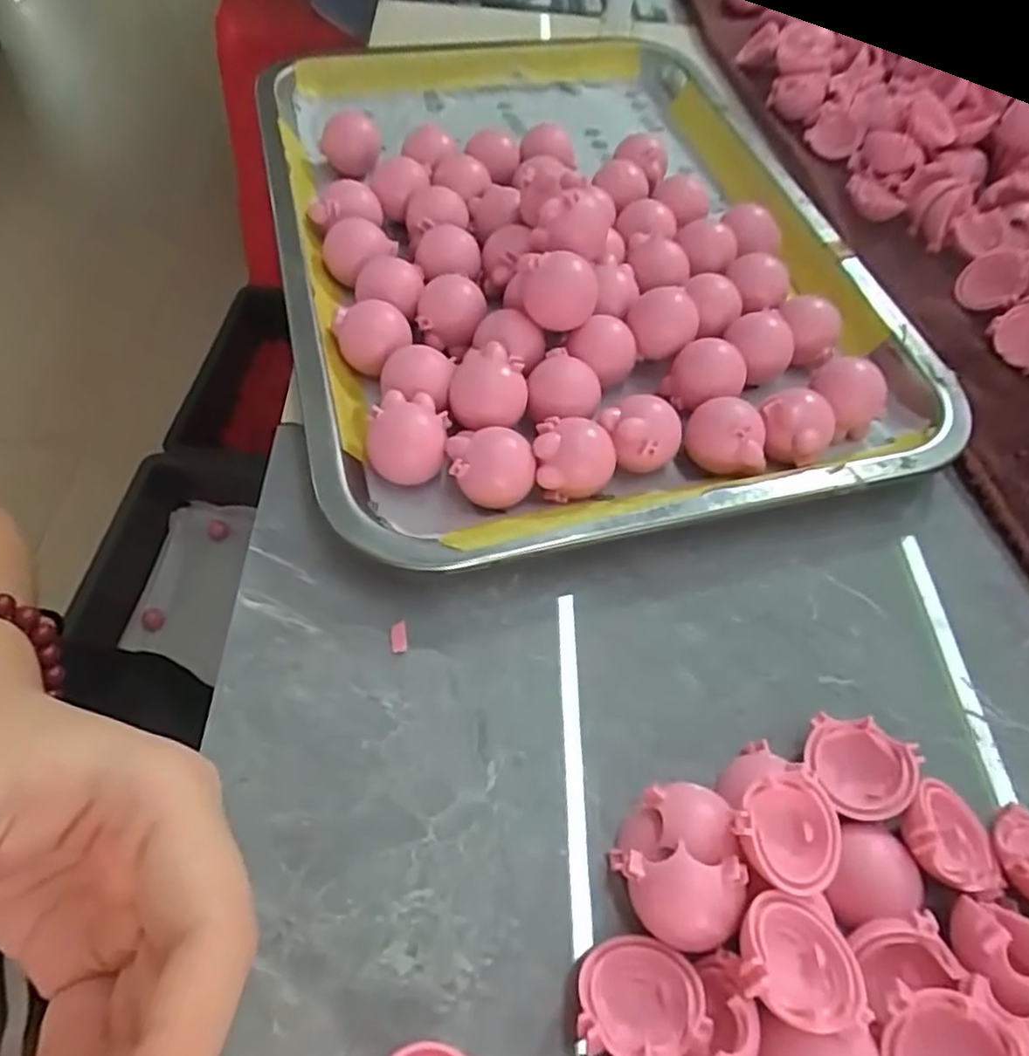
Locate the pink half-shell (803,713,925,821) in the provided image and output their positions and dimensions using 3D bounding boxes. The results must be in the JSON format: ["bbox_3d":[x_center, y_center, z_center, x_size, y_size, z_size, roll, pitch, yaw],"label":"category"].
[{"bbox_3d":[0.102,0.072,0.206,0.030,0.017,0.027,41,63,19],"label":"pink half-shell"}]

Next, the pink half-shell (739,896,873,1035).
[{"bbox_3d":[0.068,0.104,0.163,0.031,0.018,0.027,16,58,5],"label":"pink half-shell"}]

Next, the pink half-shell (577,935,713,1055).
[{"bbox_3d":[0.031,0.117,0.169,0.030,0.019,0.025,5,56,0],"label":"pink half-shell"}]

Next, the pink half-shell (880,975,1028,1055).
[{"bbox_3d":[0.104,0.125,0.163,0.030,0.016,0.030,0,85,13],"label":"pink half-shell"}]

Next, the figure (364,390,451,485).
[{"bbox_3d":[-0.040,-0.033,0.254,0.030,0.026,0.023,-7,59,-9],"label":"figure"}]

